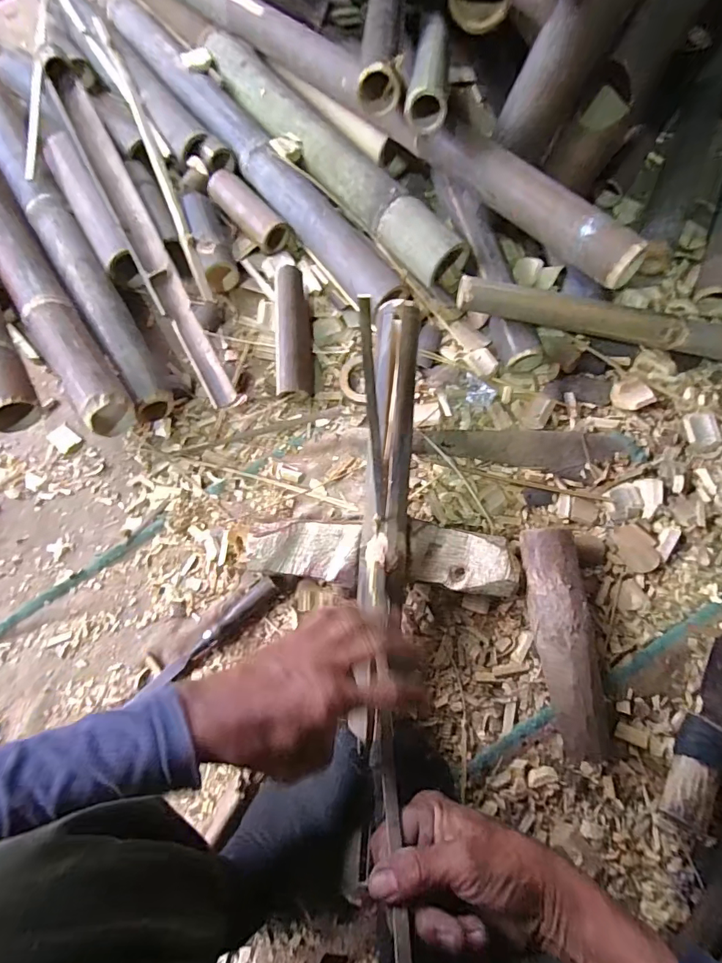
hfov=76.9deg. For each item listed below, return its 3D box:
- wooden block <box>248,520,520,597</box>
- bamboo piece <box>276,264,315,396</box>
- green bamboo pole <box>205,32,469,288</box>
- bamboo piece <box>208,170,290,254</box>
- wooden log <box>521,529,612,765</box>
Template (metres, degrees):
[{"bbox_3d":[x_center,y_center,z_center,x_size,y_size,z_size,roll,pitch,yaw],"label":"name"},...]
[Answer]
[{"bbox_3d":[0.028,0.093,0.566,0.316,0.054,0.076,3,73,3],"label":"wooden block"},{"bbox_3d":[-0.099,-0.218,0.669,0.049,0.052,0.195,-3,85,1],"label":"bamboo piece"},{"bbox_3d":[-0.064,-0.528,0.729,0.088,0.069,0.586,-42,79,-10],"label":"green bamboo pole"},{"bbox_3d":[-0.185,-0.434,0.738,0.148,0.049,0.056,43,79,13],"label":"bamboo piece"},{"bbox_3d":[0.240,0.185,0.538,0.070,0.061,0.254,-5,75,-1],"label":"wooden log"}]

